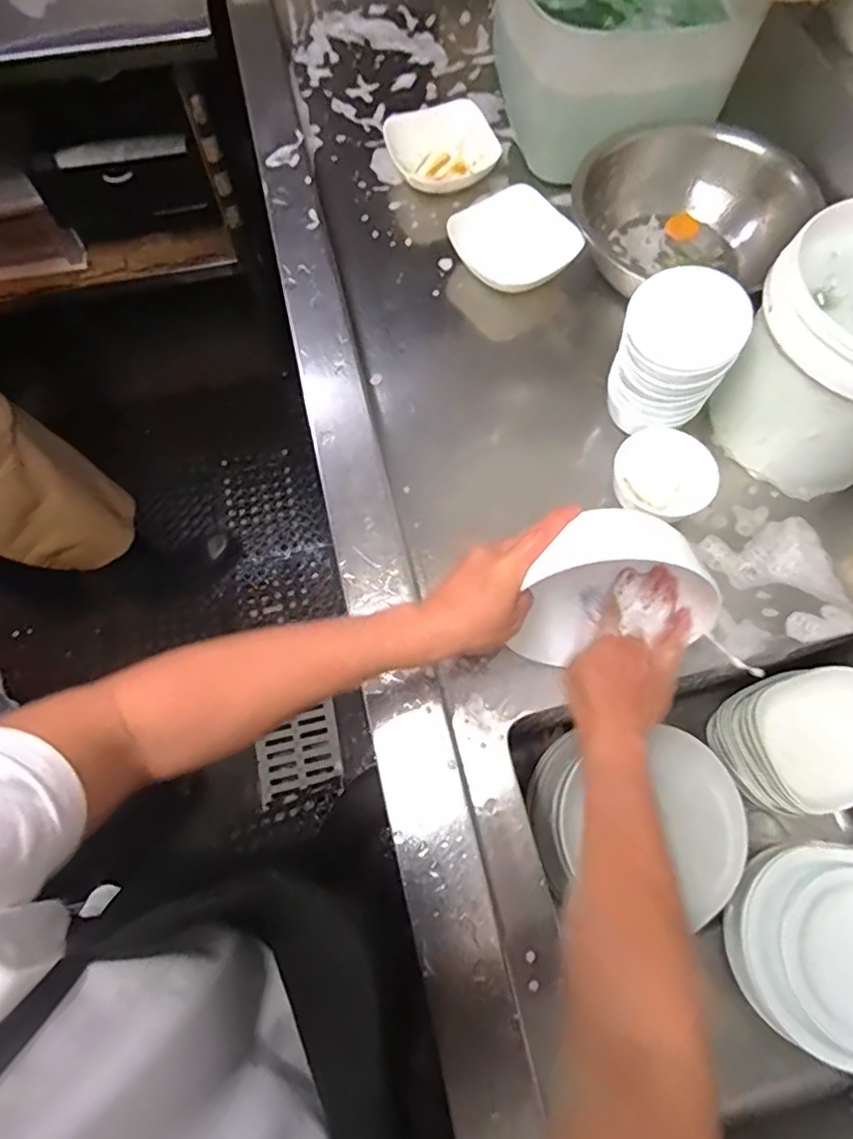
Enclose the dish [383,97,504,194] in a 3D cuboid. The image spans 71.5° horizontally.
[{"bbox_3d":[0.031,-0.621,0.873,0.150,0.032,0.157,-26,71,-8],"label":"dish"}]

